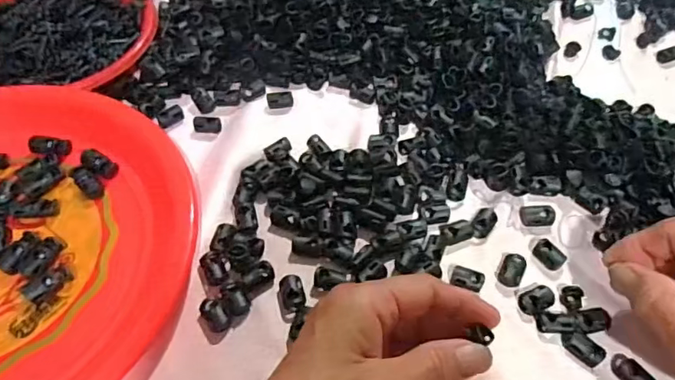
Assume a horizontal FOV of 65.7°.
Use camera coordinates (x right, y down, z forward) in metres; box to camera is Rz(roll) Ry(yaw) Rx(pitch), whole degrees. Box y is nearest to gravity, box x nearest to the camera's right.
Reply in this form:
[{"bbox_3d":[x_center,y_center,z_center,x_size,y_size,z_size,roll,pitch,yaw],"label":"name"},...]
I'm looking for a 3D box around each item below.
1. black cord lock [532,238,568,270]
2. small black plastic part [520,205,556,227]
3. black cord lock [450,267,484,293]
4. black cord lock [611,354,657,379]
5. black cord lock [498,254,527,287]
[{"bbox_3d":[0.138,0.042,0.339,0.013,0.007,0.020,-35,66,-18],"label":"black cord lock"},{"bbox_3d":[0.136,0.017,0.355,0.022,0.006,0.016,-1,60,0],"label":"small black plastic part"},{"bbox_3d":[0.082,0.056,0.329,0.020,0.010,0.013,19,62,11],"label":"black cord lock"},{"bbox_3d":[0.168,0.106,0.297,0.016,0.010,0.024,-32,65,-17],"label":"black cord lock"},{"bbox_3d":[0.111,0.051,0.332,0.014,0.009,0.020,23,63,13],"label":"black cord lock"}]

